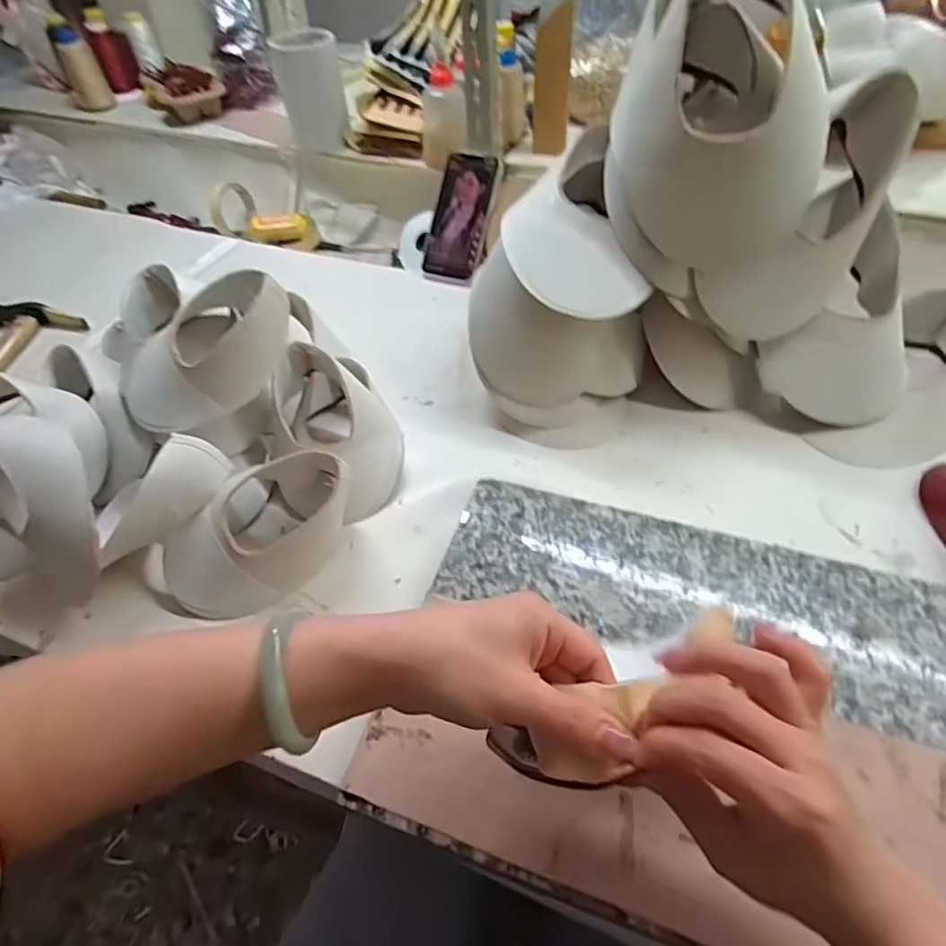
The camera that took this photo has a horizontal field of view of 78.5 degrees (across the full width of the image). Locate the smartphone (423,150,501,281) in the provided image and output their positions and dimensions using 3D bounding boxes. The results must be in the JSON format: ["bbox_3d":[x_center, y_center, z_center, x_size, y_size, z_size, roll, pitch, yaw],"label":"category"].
[{"bbox_3d":[-0.017,-0.342,0.772,0.076,0.155,0.011,18,11,19],"label":"smartphone"}]

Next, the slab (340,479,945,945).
[{"bbox_3d":[0.141,0.153,0.404,0.376,0.039,0.275,13,52,15],"label":"slab"}]

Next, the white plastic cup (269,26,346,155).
[{"bbox_3d":[-0.240,-0.567,0.873,0.086,0.152,0.105,-13,50,-6],"label":"white plastic cup"}]

